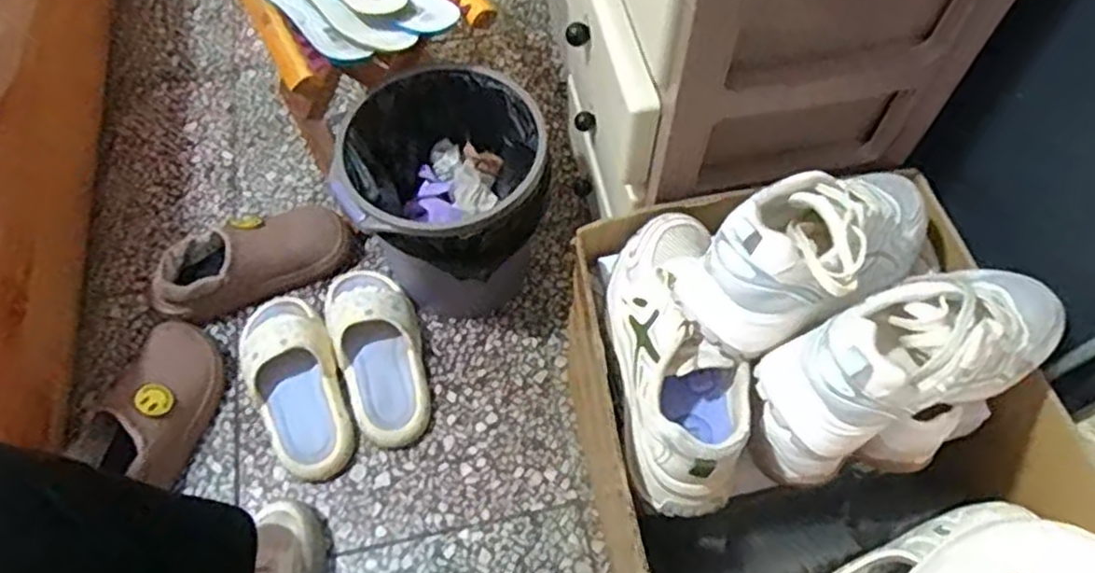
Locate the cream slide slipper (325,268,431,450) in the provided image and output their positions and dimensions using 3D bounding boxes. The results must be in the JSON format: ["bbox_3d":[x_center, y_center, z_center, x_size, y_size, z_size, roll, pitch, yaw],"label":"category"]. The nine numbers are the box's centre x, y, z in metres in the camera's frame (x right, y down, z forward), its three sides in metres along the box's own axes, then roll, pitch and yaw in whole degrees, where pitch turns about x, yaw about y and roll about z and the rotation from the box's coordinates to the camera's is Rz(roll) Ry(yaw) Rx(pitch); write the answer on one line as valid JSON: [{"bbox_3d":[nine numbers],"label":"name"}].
[{"bbox_3d":[-0.214,0.070,0.900,0.109,0.067,0.246,-19,63,-10],"label":"cream slide slipper"}]

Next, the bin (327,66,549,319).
[{"bbox_3d":[-0.116,-0.099,0.891,0.216,0.249,0.249,-6,61,-3],"label":"bin"}]

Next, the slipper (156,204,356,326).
[{"bbox_3d":[-0.389,-0.036,0.954,0.250,0.084,0.104,-16,62,-9],"label":"slipper"}]

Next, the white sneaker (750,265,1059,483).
[{"bbox_3d":[0.272,0.032,0.506,0.240,0.100,0.090,-19,63,-10],"label":"white sneaker"}]

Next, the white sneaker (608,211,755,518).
[{"bbox_3d":[0.105,0.049,0.601,0.090,0.092,0.249,-7,61,-4],"label":"white sneaker"}]

